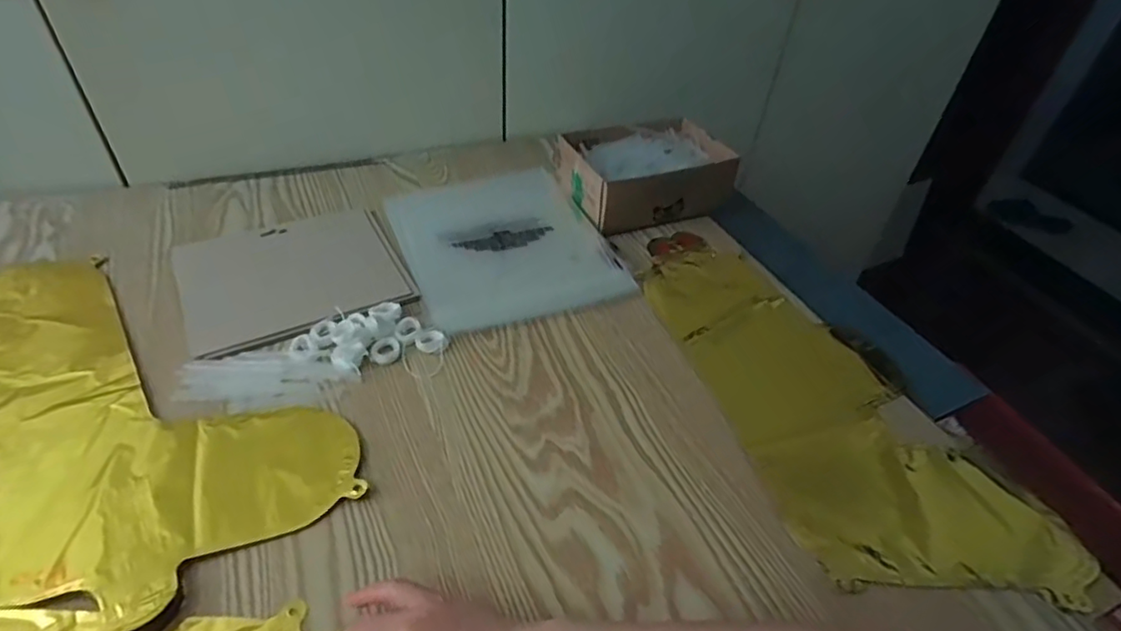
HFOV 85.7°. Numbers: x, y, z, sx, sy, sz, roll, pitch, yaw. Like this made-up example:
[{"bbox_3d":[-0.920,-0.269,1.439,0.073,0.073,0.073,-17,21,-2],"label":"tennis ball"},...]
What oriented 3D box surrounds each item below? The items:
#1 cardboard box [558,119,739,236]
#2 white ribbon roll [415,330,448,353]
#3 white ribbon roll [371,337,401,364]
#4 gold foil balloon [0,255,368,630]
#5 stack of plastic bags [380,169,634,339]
[{"bbox_3d":[0.099,-0.180,0.741,0.184,0.071,0.147,-10,45,-17],"label":"cardboard box"},{"bbox_3d":[-0.117,0.023,0.550,0.028,0.009,0.023,-5,44,-12],"label":"white ribbon roll"},{"bbox_3d":[-0.155,0.031,0.539,0.024,0.006,0.027,-3,43,-10],"label":"white ribbon roll"},{"bbox_3d":[-0.354,0.057,0.488,0.232,0.009,0.399,-28,52,-31],"label":"gold foil balloon"},{"bbox_3d":[-0.068,-0.085,0.672,0.208,0.014,0.258,-15,46,-21],"label":"stack of plastic bags"}]

